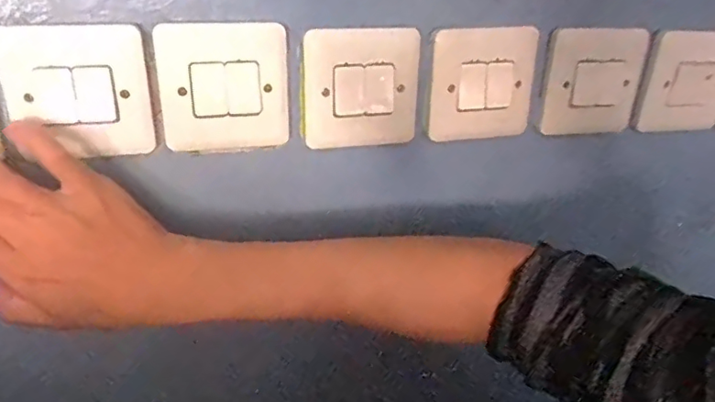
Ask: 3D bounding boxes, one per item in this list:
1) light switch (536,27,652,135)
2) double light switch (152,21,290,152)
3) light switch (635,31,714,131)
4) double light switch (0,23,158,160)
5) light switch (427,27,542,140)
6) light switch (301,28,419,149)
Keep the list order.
[{"bbox_3d":[0.175,-0.086,0.418,0.083,0.082,0.013,-4,34,-7],"label":"light switch"},{"bbox_3d":[-0.083,-0.071,0.352,0.079,0.077,0.008,-2,22,-12],"label":"double light switch"},{"bbox_3d":[0.263,-0.093,0.440,0.089,0.078,0.004,-7,35,-18],"label":"light switch"},{"bbox_3d":[-0.165,-0.064,0.331,0.081,0.075,0.010,-5,23,-17],"label":"double light switch"},{"bbox_3d":[0.087,-0.082,0.396,0.081,0.077,0.015,-3,23,-13],"label":"light switch"},{"bbox_3d":[0.004,-0.075,0.374,0.081,0.077,0.008,-2,22,-12],"label":"light switch"}]

